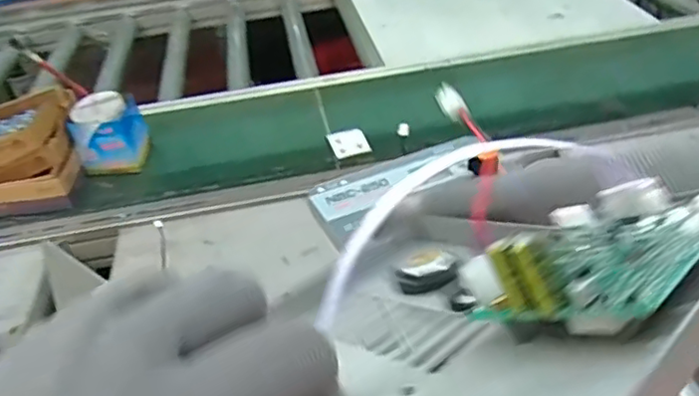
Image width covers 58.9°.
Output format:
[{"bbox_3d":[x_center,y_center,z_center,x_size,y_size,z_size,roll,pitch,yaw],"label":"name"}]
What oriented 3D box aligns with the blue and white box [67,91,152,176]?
[{"bbox_3d":[-0.404,-0.110,1.054,0.100,0.119,0.099,-8,37,-1],"label":"blue and white box"}]

